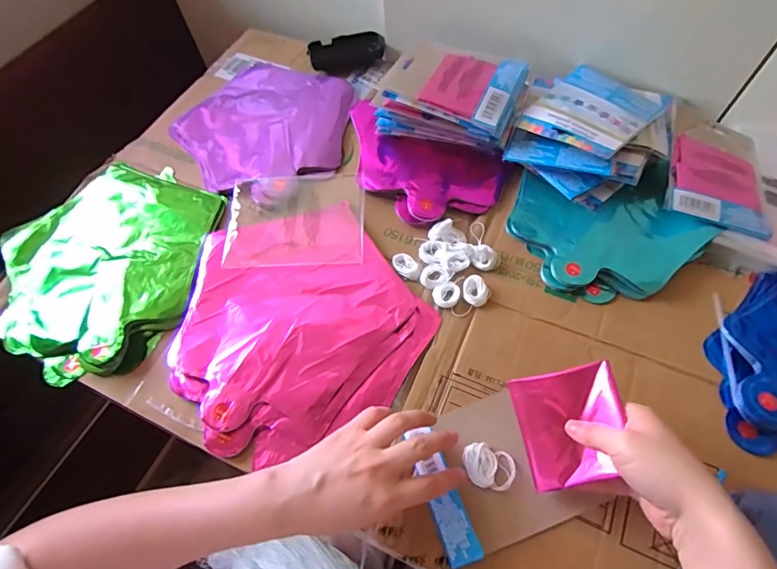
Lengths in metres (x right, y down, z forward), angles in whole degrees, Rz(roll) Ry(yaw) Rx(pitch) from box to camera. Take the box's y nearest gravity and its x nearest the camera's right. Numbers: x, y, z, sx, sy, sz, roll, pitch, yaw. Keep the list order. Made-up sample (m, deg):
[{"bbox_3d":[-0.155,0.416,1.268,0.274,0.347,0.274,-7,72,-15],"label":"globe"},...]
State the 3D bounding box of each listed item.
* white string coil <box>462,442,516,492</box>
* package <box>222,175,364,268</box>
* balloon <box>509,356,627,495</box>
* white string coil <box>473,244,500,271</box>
[{"bbox_3d":[0.085,0.157,0.375,0.045,0.005,0.034,21,64,12],"label":"white string coil"},{"bbox_3d":[-0.104,-0.076,0.496,0.151,0.007,0.122,-1,62,1],"label":"package"},{"bbox_3d":[0.149,0.116,0.359,0.084,0.008,0.088,-22,66,28],"label":"balloon"},{"bbox_3d":[0.104,-0.027,0.464,0.027,0.013,0.023,21,64,12],"label":"white string coil"}]

